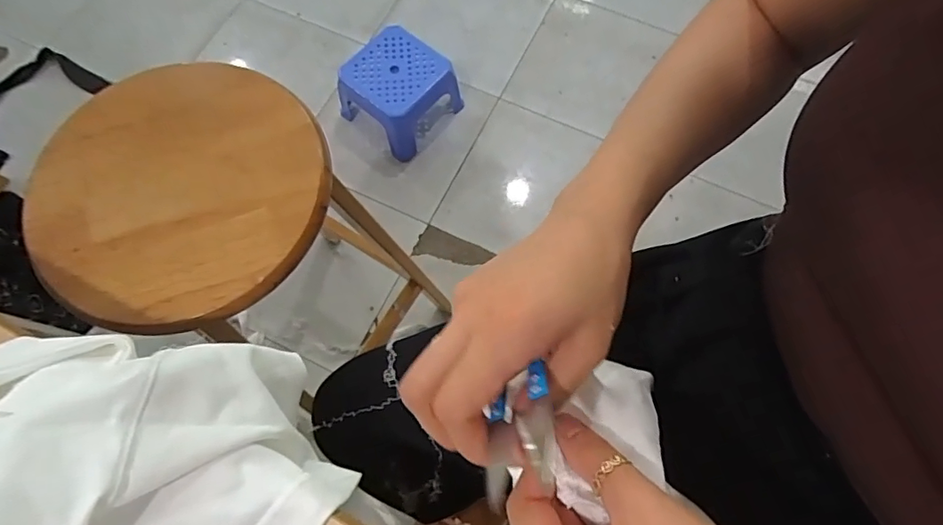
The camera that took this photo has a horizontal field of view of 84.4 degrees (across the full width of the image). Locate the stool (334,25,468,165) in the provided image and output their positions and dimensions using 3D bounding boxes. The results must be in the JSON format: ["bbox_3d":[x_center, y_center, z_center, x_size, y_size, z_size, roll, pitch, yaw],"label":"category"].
[{"bbox_3d":[-0.176,-0.420,1.274,0.225,0.148,0.228,42,75,14],"label":"stool"}]

